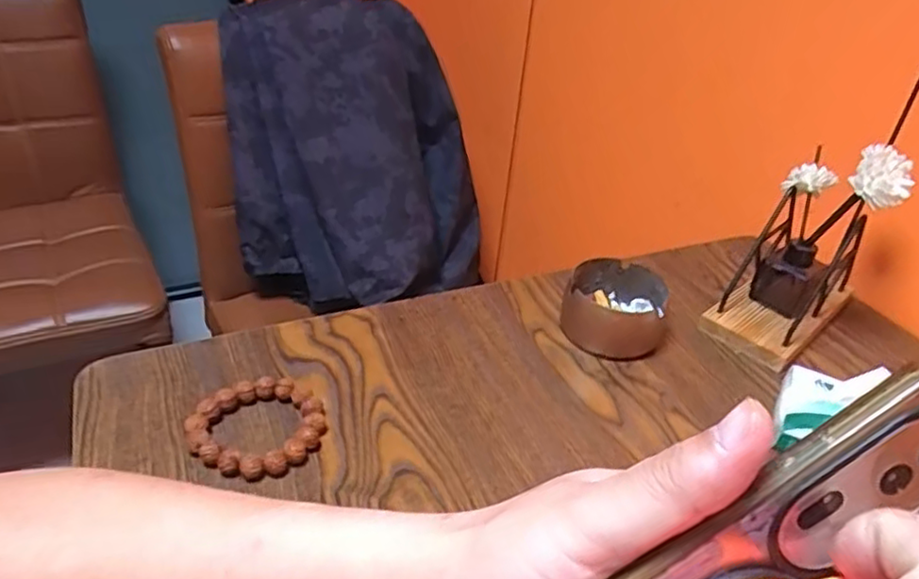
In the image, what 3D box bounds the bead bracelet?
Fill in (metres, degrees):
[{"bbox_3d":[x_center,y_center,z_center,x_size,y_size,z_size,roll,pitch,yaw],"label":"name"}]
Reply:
[{"bbox_3d":[-0.137,0.093,0.448,0.081,0.018,0.080,18,36,18],"label":"bead bracelet"}]

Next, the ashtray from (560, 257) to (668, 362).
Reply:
[{"bbox_3d":[0.139,0.015,0.585,0.088,0.045,0.095,17,35,16],"label":"ashtray"}]

